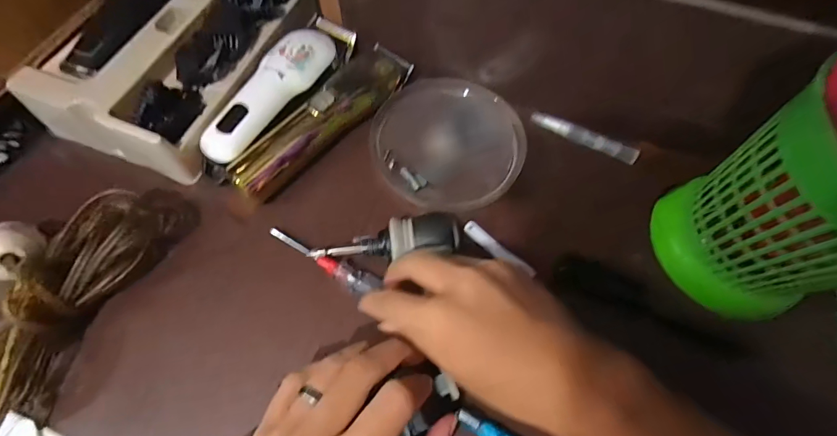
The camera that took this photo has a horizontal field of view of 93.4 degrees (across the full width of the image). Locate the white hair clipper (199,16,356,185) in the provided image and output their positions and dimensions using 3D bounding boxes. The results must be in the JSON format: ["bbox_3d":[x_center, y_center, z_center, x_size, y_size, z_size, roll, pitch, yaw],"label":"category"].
[{"bbox_3d":[-0.120,-0.109,0.344,0.051,0.038,0.181,28,68,10],"label":"white hair clipper"}]

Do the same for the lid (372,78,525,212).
[{"bbox_3d":[0.026,-0.067,0.348,0.128,0.021,0.122,1,66,-1],"label":"lid"}]

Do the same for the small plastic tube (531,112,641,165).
[{"bbox_3d":[0.148,-0.073,0.351,0.096,0.013,0.011,27,68,10],"label":"small plastic tube"}]

